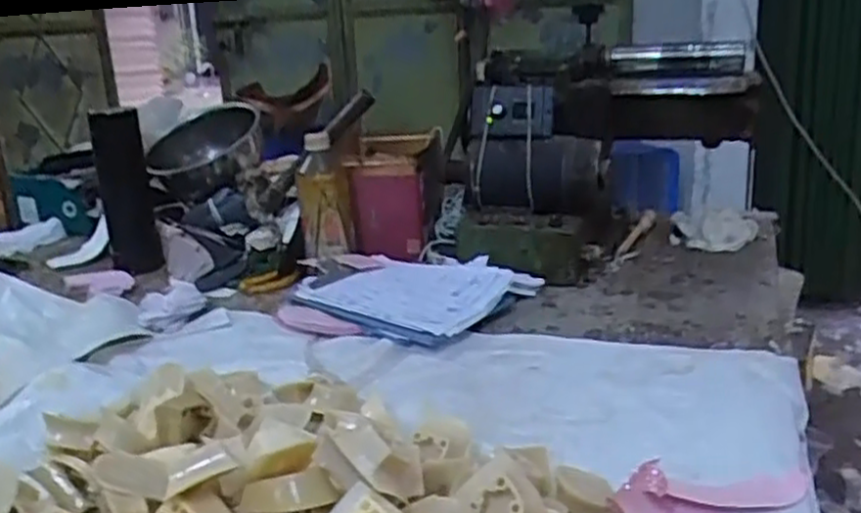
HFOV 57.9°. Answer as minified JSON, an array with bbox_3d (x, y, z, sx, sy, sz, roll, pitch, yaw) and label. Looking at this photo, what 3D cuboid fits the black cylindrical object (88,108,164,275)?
[{"bbox_3d":[-0.405,-0.088,1.034,0.062,0.211,0.056,-10,20,-22],"label":"black cylindrical object"}]

